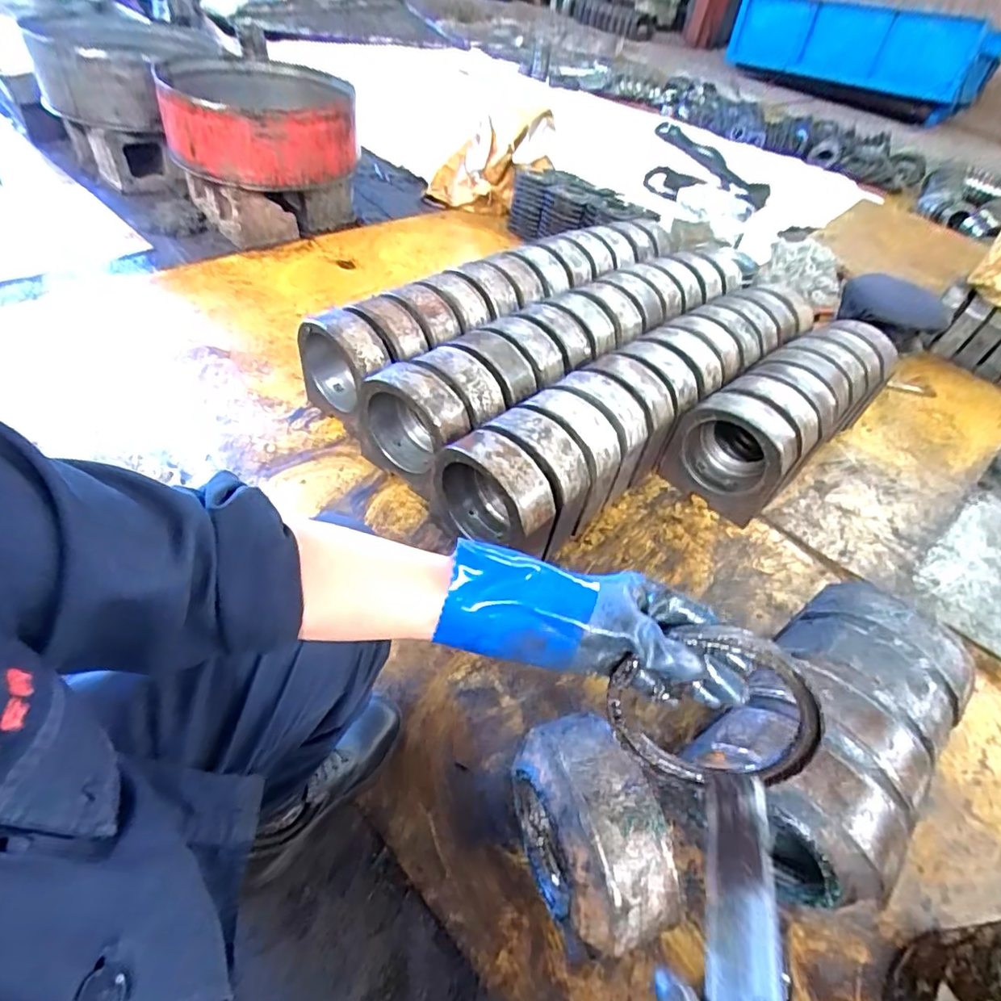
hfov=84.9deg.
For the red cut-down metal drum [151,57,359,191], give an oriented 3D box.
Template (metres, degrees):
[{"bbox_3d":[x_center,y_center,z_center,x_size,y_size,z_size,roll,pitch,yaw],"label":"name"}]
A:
[{"bbox_3d":[-0.674,-1.059,1.536,0.509,0.221,0.515,-15,53,-23],"label":"red cut-down metal drum"}]

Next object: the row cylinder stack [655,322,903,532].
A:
[{"bbox_3d":[0.681,-0.209,1.289,0.658,0.254,0.214,-29,59,-31],"label":"row cylinder stack"}]

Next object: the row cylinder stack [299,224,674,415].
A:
[{"bbox_3d":[0.071,-0.483,1.397,1.130,0.207,0.242,-24,57,-28],"label":"row cylinder stack"}]

